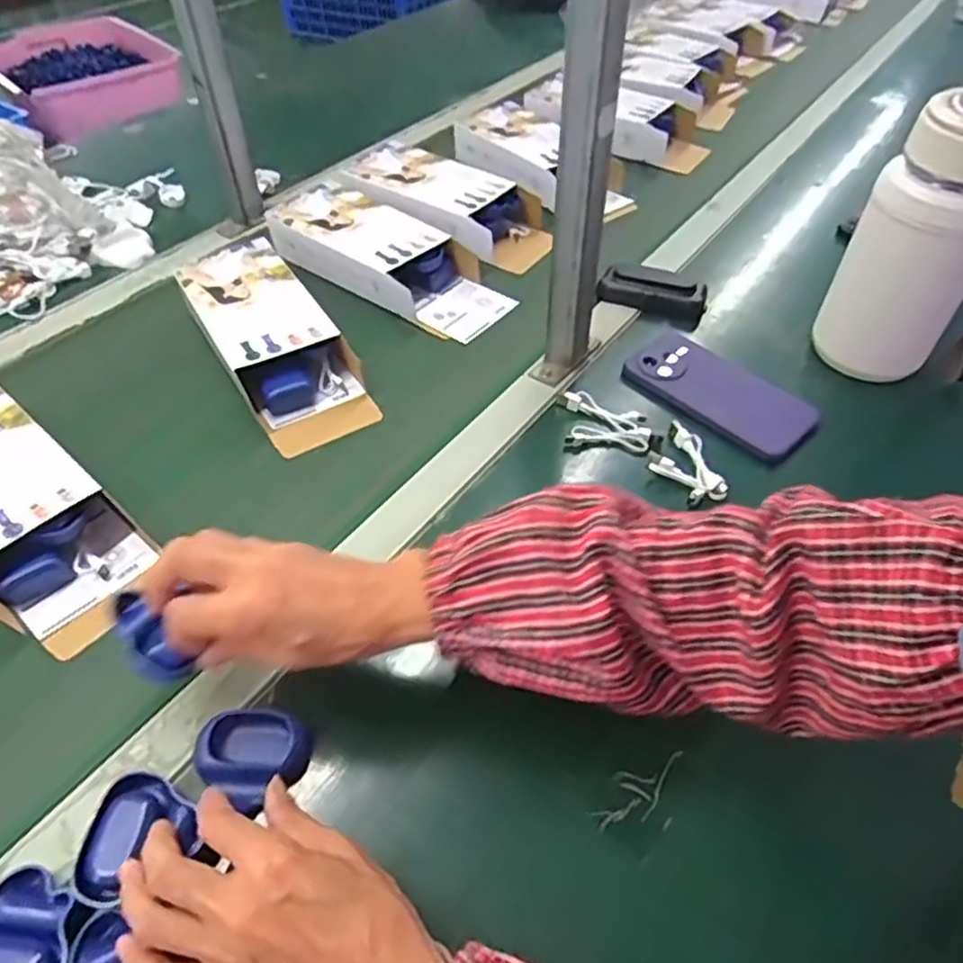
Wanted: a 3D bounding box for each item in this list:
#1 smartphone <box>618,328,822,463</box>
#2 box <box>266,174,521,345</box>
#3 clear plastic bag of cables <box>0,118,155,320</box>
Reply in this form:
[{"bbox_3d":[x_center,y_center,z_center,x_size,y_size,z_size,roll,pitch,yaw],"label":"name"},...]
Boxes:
[{"bbox_3d":[0.209,-0.081,0.607,0.078,0.015,0.164,-36,57,-26],"label":"smartphone"},{"bbox_3d":[-0.099,-0.240,0.738,0.272,0.059,0.105,31,56,25],"label":"box"},{"bbox_3d":[-0.514,-0.314,0.768,0.225,0.102,0.305,-25,53,-19],"label":"clear plastic bag of cables"}]

